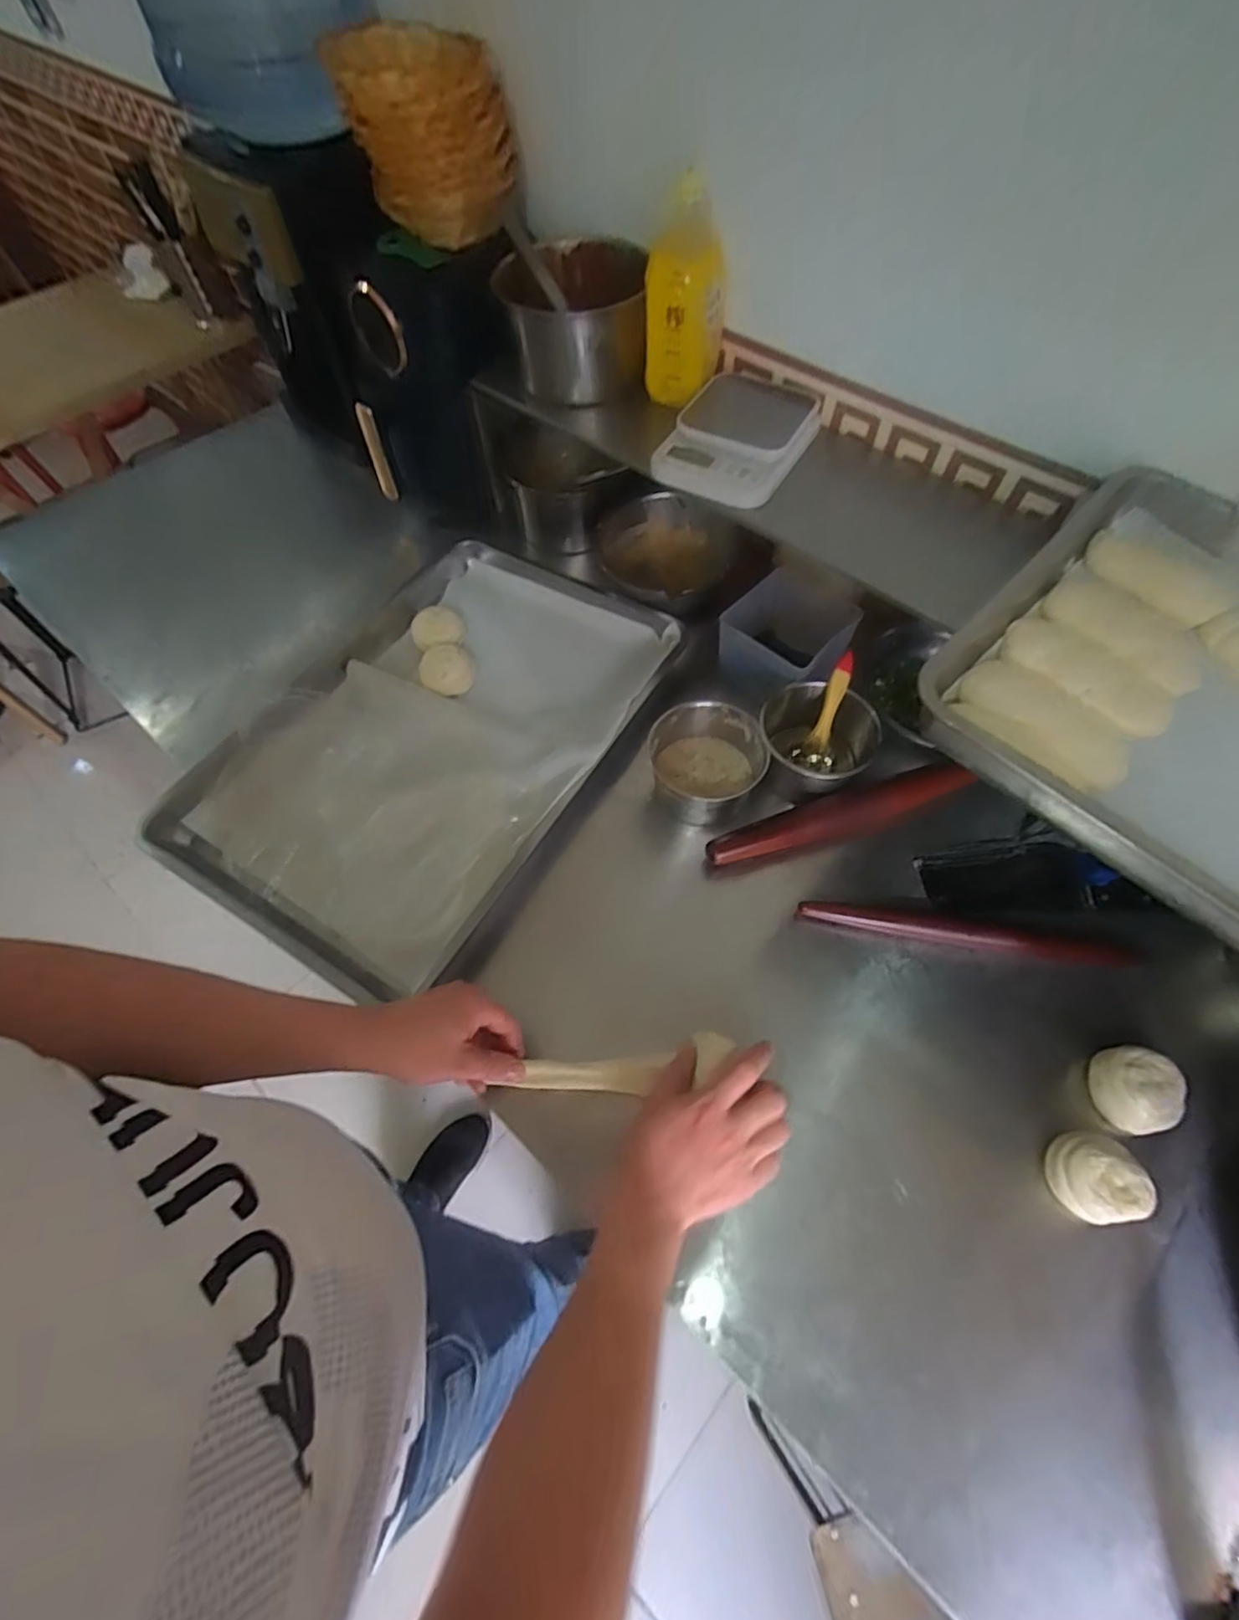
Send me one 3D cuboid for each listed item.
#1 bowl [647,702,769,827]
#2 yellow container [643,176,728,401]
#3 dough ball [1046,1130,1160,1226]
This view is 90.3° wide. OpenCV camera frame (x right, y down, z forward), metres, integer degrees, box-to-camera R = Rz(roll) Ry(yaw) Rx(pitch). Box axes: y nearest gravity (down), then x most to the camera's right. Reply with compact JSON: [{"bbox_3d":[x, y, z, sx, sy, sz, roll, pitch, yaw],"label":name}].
[{"bbox_3d":[0.099,-0.052,0.704,0.120,0.073,0.121,0,62,0],"label":"bowl"},{"bbox_3d":[0.074,-0.573,0.697,0.081,0.178,0.081,0,62,0],"label":"yellow container"},{"bbox_3d":[0.401,0.306,0.513,0.069,0.041,0.068,0,62,0],"label":"dough ball"}]

